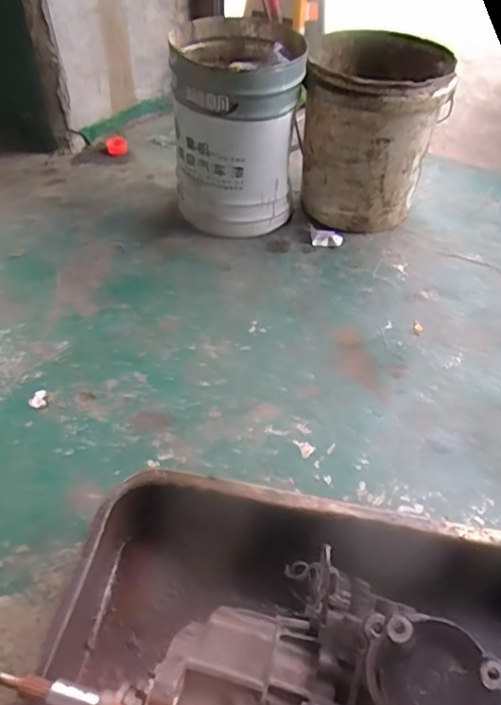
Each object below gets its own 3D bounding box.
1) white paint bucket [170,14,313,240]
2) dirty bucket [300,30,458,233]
[{"bbox_3d":[-0.030,-0.446,1.130,0.239,0.343,0.268,0,47,-1],"label":"white paint bucket"},{"bbox_3d":[0.245,-0.444,1.138,0.249,0.326,0.307,11,48,8],"label":"dirty bucket"}]

